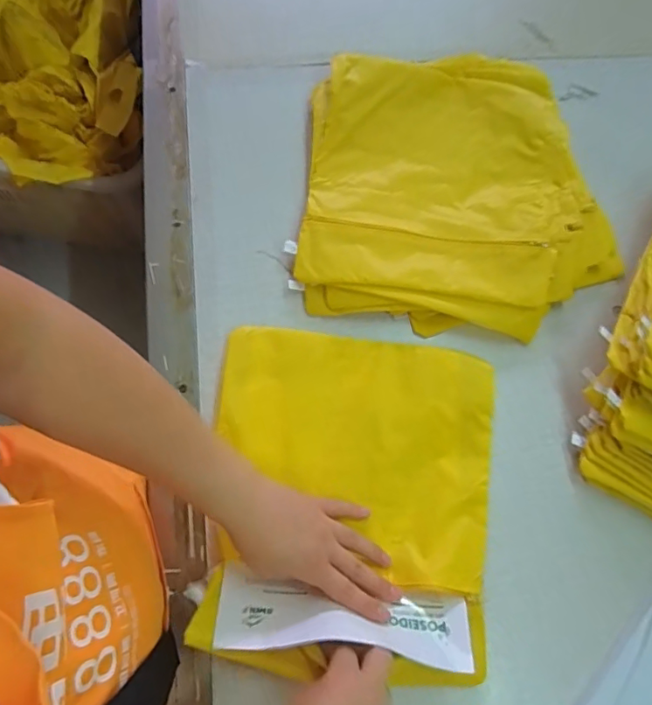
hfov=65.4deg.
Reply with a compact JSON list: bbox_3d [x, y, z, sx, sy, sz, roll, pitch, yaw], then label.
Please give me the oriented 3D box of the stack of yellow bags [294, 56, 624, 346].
[{"bbox_3d":[0.150,-0.194,0.575,0.335,0.027,0.349,5,73,-1],"label":"stack of yellow bags"}]

